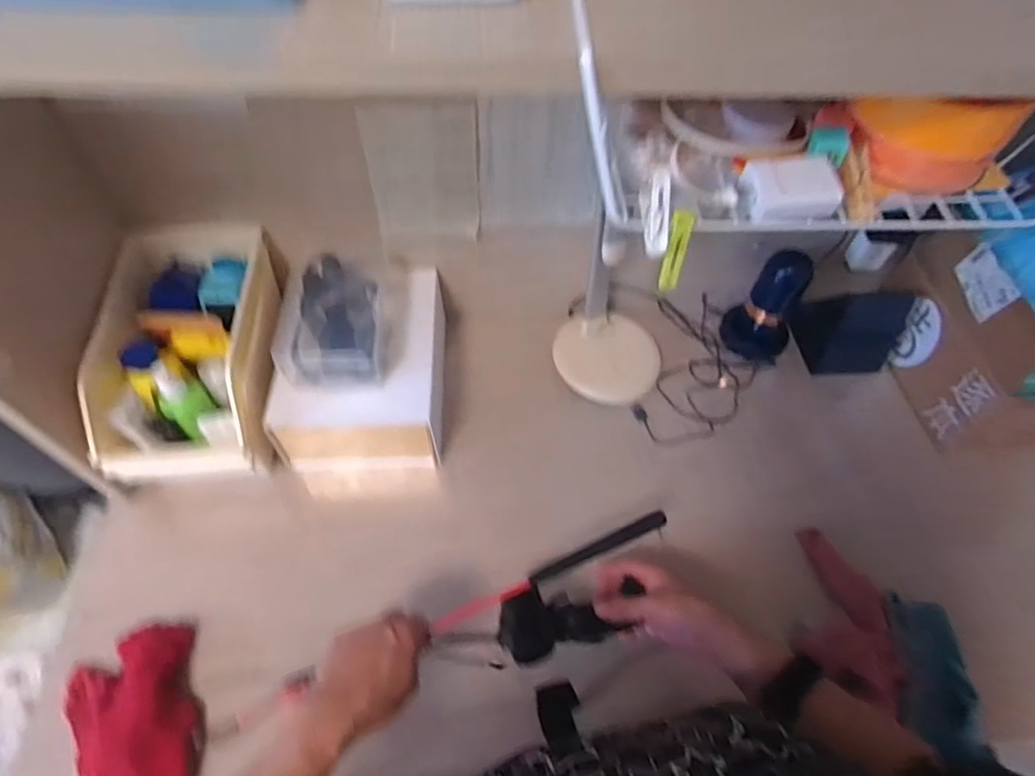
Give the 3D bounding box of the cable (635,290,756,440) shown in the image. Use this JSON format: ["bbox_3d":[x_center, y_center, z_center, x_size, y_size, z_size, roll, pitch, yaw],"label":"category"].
[{"bbox_3d":[0.257,-0.023,0.819,0.150,0.029,0.241,19,66,0],"label":"cable"}]

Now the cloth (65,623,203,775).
[{"bbox_3d":[-0.369,0.317,0.546,0.115,0.060,0.165,-17,58,-13],"label":"cloth"}]

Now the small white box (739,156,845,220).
[{"bbox_3d":[0.182,-0.136,0.389,0.062,0.028,0.037,-5,56,-6],"label":"small white box"}]

